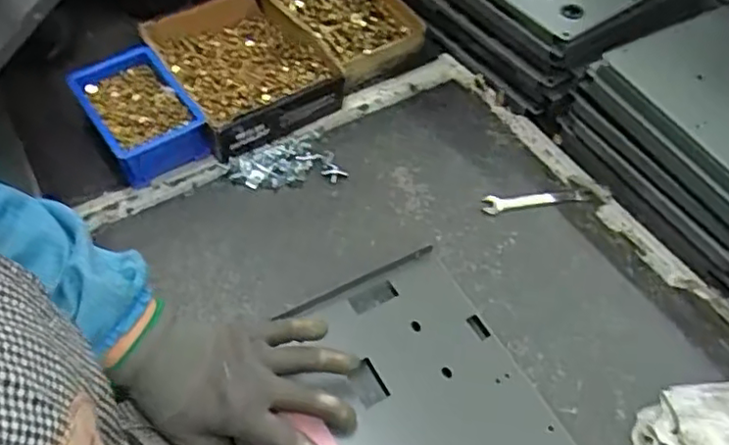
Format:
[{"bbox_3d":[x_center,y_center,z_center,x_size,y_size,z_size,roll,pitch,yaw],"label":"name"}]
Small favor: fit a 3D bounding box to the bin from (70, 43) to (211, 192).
[{"bbox_3d":[-0.252,-0.123,0.708,0.100,0.049,0.180,-27,59,-20],"label":"bin"}]

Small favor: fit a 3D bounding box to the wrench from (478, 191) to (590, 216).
[{"bbox_3d":[0.181,-0.023,0.664,0.118,0.006,0.018,-5,54,-5],"label":"wrench"}]

